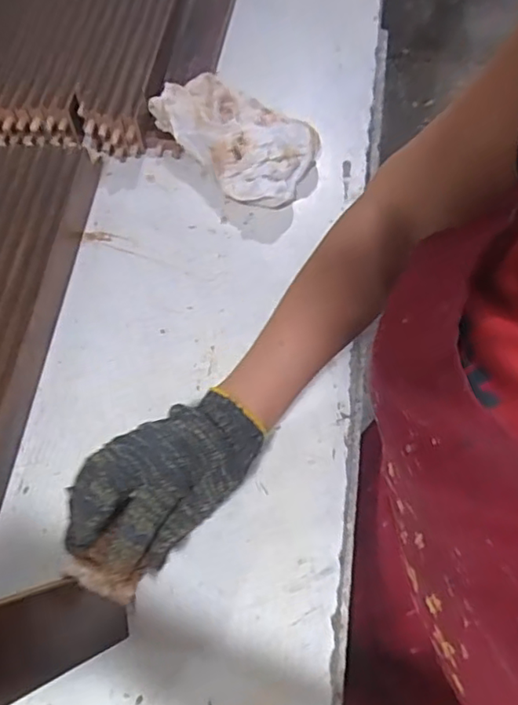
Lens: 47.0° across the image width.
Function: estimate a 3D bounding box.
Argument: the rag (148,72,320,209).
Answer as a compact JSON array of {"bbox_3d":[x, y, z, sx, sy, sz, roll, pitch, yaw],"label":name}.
[{"bbox_3d":[-0.030,-0.232,0.643,0.190,0.059,0.104,37,69,18],"label":"rag"}]

